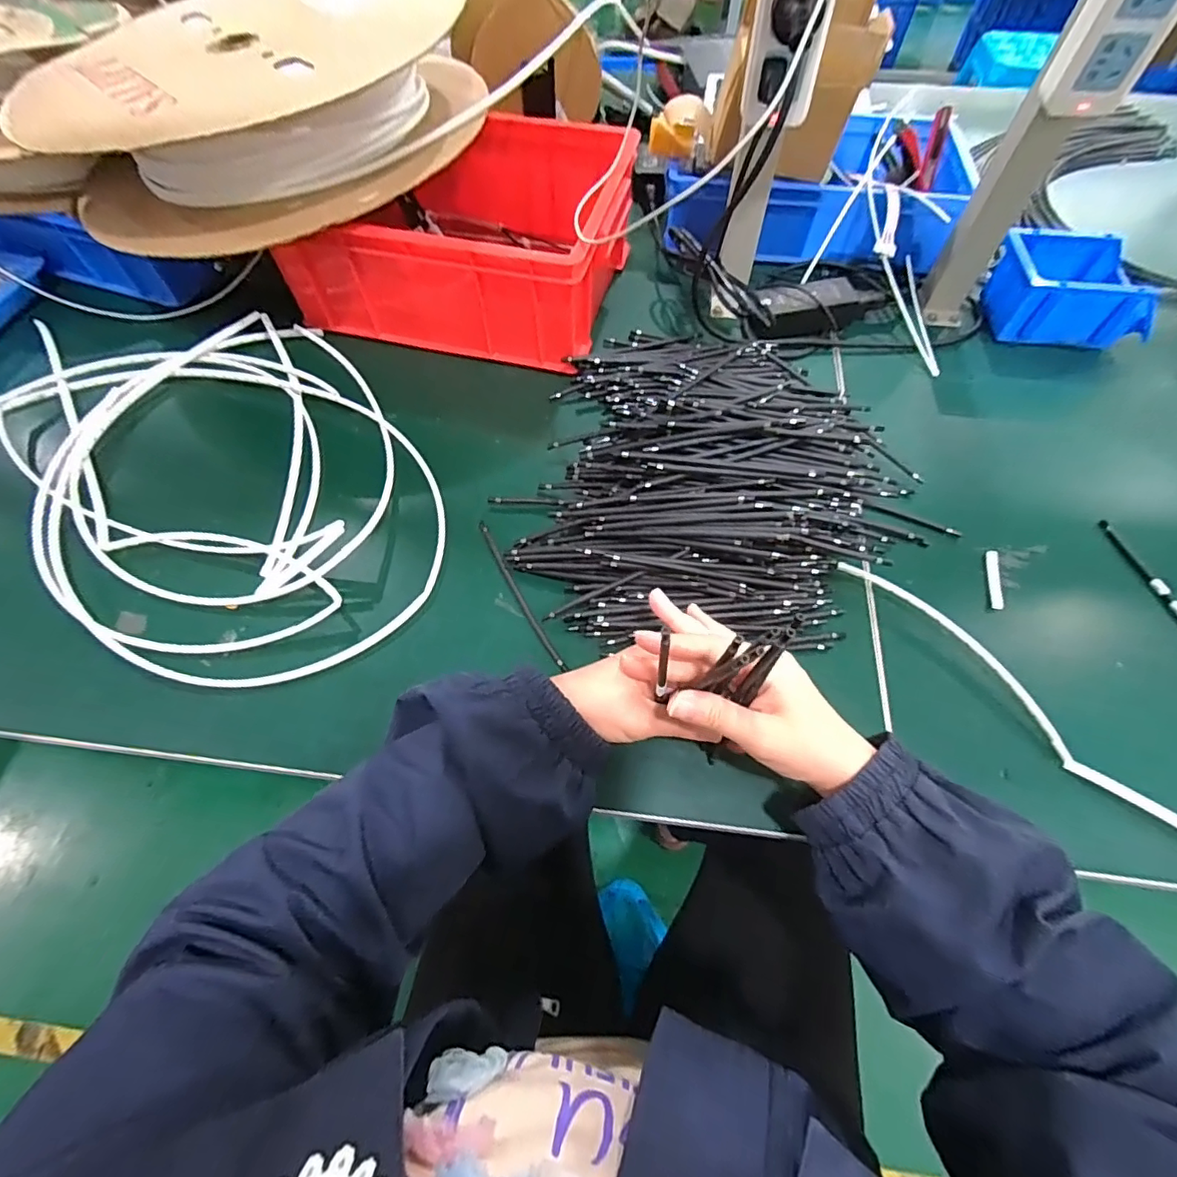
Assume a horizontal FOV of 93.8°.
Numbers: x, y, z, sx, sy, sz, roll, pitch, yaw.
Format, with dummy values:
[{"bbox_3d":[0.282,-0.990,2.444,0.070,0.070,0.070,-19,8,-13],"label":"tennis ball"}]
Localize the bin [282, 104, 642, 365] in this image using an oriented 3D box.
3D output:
[{"bbox_3d":[-0.127,-0.397,0.612,0.320,0.129,0.267,14,63,8],"label":"bin"}]

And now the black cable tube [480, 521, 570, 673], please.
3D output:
[{"bbox_3d":[-0.059,0.003,0.460,0.008,0.004,0.159,-26,66,-13],"label":"black cable tube"}]

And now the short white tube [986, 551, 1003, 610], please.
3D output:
[{"bbox_3d":[0.345,-0.008,0.467,0.009,0.004,0.056,13,64,7],"label":"short white tube"}]

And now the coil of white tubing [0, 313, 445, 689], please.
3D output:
[{"bbox_3d":[-0.358,-0.131,0.526,0.535,0.034,0.342,33,67,16],"label":"coil of white tubing"}]

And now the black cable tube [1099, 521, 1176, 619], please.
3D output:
[{"bbox_3d":[0.482,0.008,0.459,0.011,0.007,0.158,-12,64,-6],"label":"black cable tube"}]

